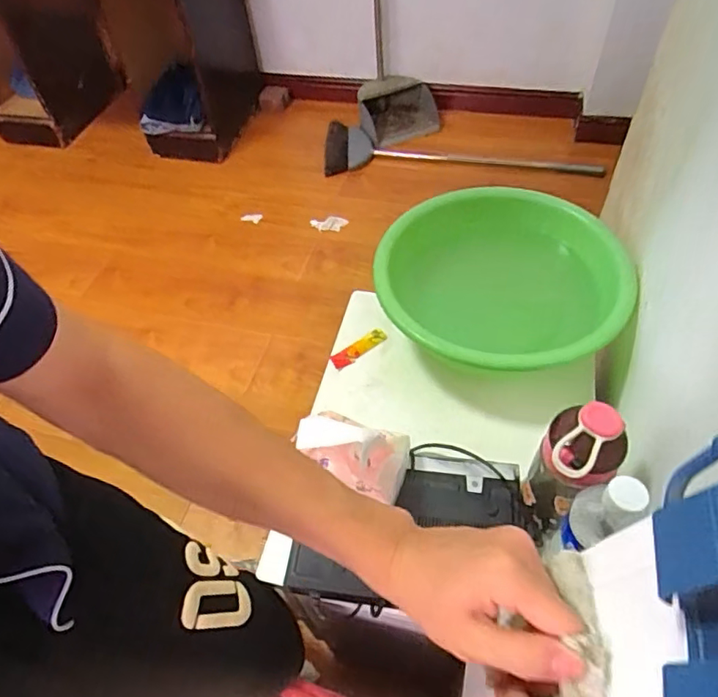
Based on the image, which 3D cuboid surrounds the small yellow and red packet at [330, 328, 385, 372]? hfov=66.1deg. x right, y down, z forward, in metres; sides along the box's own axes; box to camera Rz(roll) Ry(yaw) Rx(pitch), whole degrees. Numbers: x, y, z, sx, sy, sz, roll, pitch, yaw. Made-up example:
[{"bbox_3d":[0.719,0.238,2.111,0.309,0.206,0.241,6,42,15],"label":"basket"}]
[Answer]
[{"bbox_3d":[0.000,-0.001,0.839,0.099,0.015,0.030,-37,58,-21],"label":"small yellow and red packet"}]

